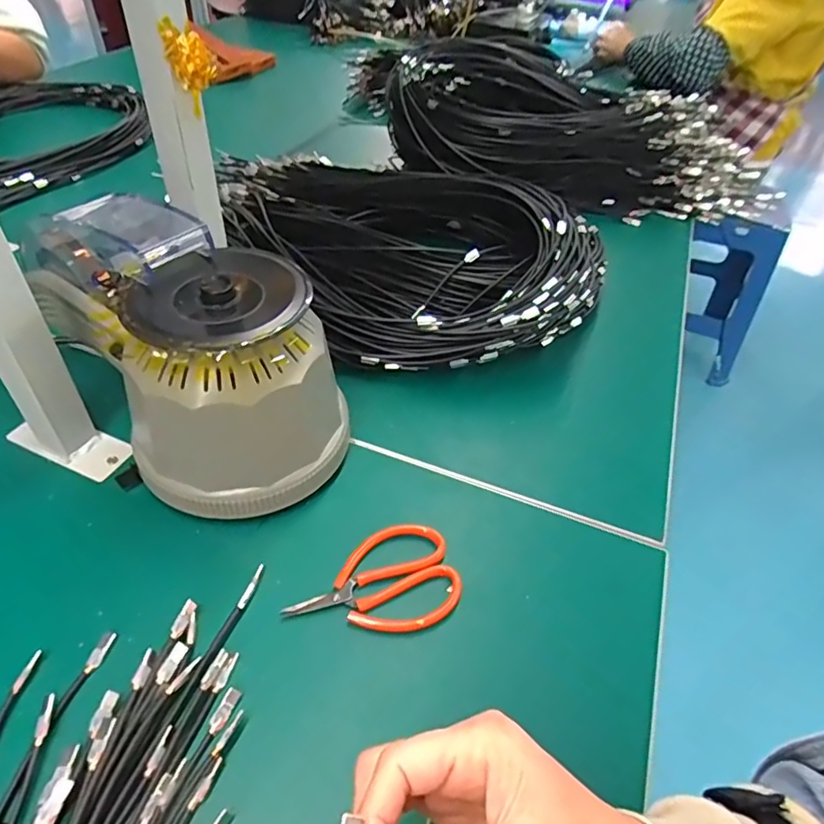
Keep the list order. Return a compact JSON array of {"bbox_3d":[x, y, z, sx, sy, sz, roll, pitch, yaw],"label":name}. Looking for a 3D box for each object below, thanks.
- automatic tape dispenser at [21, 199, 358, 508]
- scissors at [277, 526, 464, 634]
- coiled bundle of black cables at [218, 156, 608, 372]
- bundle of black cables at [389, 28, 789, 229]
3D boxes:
[{"bbox_3d":[-0.146,-0.032,0.420,0.142,0.151,0.193,-33,57,-32],"label":"automatic tape dispenser"},{"bbox_3d":[-0.025,0.117,0.382,0.112,0.011,0.071,-10,48,-15],"label":"scissors"},{"bbox_3d":[-0.028,-0.202,0.625,0.280,0.104,0.447,-33,57,-32],"label":"coiled bundle of black cables"},{"bbox_3d":[0.242,-0.426,0.866,0.546,0.113,0.271,8,45,2],"label":"bundle of black cables"}]

